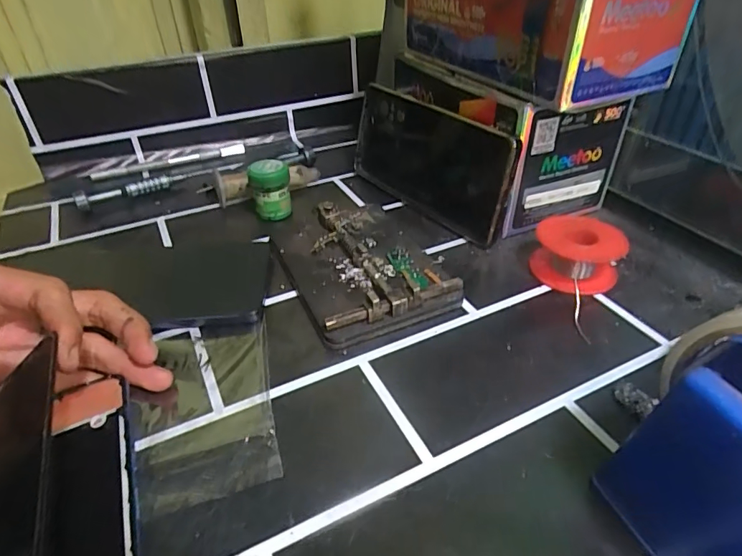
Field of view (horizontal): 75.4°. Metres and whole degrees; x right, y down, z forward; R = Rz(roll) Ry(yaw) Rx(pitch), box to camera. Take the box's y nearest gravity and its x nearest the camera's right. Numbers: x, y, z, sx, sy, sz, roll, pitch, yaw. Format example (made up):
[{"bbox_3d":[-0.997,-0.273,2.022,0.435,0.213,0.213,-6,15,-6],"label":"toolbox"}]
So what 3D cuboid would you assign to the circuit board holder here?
[{"bbox_3d":[-0.009,-0.011,0.312,0.084,0.023,0.123,-18,40,-19],"label":"circuit board holder"}]

